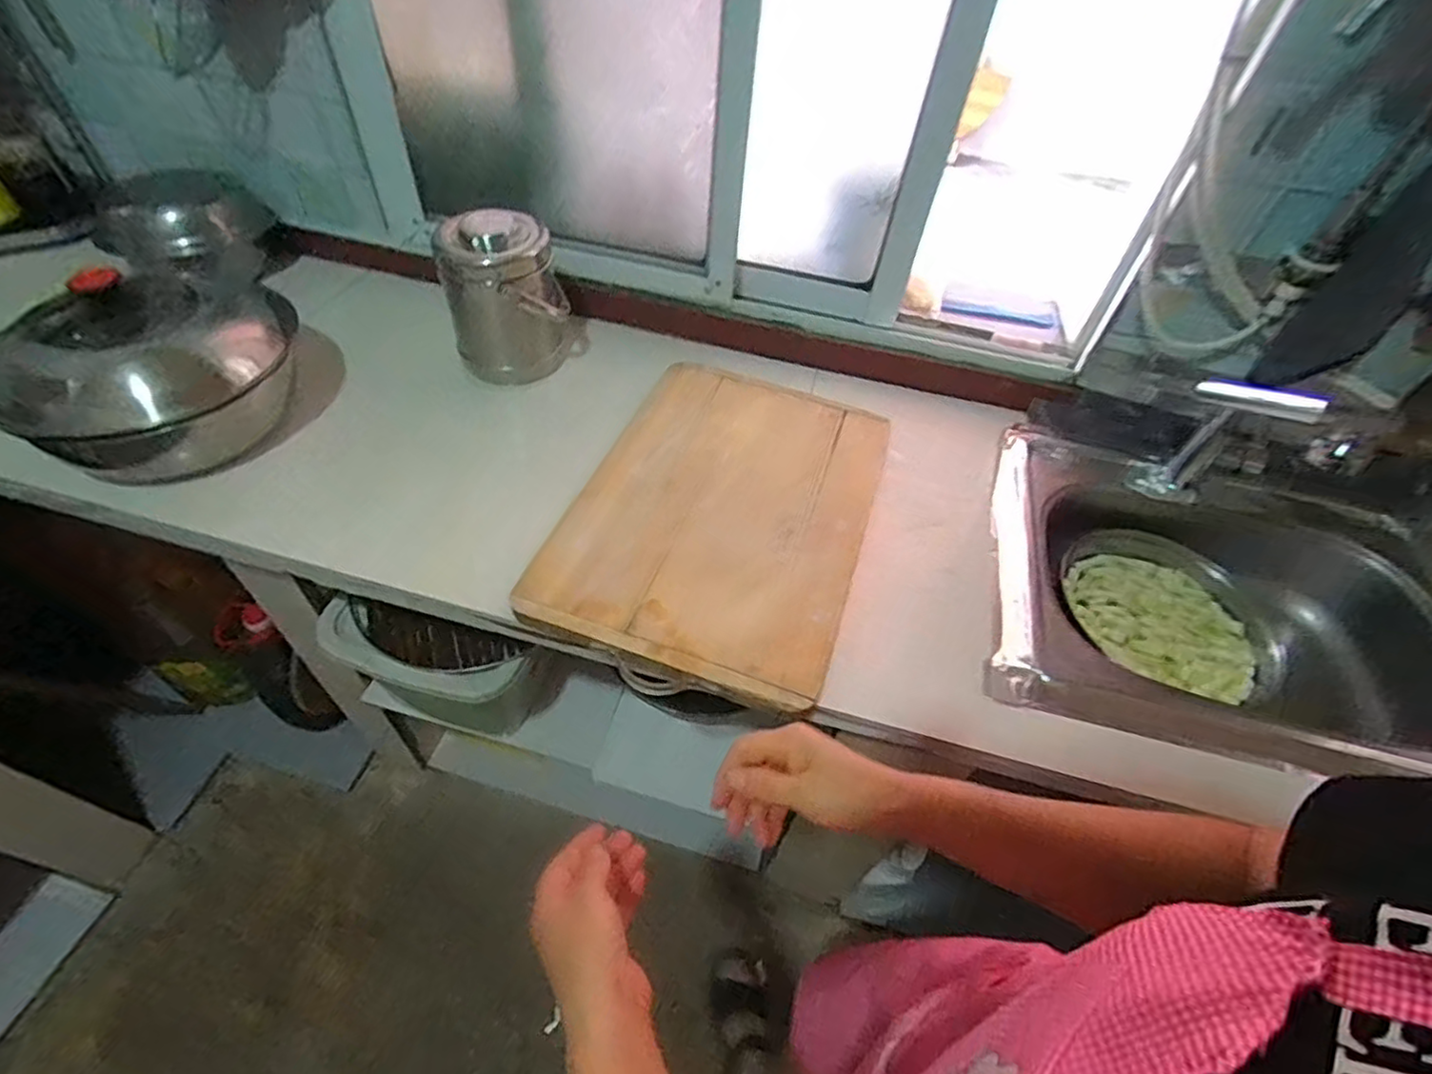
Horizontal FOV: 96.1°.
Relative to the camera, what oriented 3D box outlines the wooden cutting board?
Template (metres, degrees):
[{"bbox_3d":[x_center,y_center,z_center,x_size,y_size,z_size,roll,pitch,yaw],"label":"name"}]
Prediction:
[{"bbox_3d":[0.014,-0.046,0.803,0.342,0.019,0.486,17,50,9],"label":"wooden cutting board"}]

